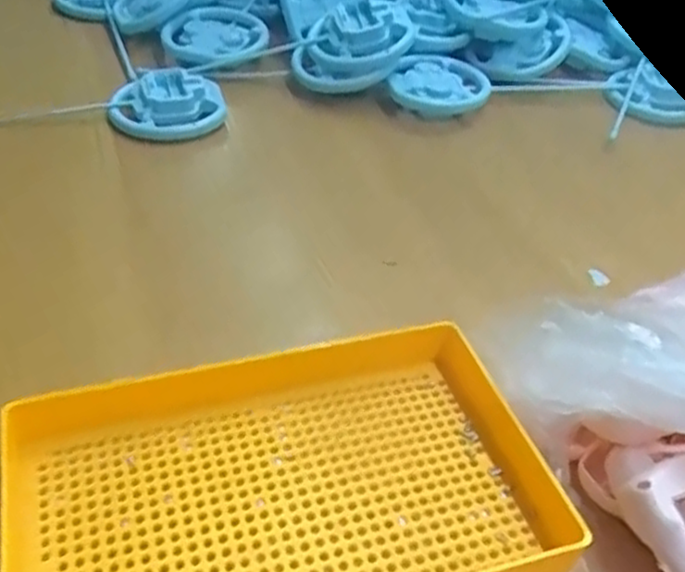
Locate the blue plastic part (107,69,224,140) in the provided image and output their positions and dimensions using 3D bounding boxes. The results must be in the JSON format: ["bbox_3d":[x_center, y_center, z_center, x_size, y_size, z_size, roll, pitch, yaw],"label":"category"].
[{"bbox_3d":[-0.154,-0.163,0.646,0.096,0.024,0.075,-4,42,-11],"label":"blue plastic part"}]

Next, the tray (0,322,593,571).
[{"bbox_3d":[-0.028,0.095,0.349,0.244,0.030,0.149,-10,43,-17],"label":"tray"}]

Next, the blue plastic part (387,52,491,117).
[{"bbox_3d":[0.098,-0.200,0.722,0.089,0.018,0.103,16,42,12],"label":"blue plastic part"}]

